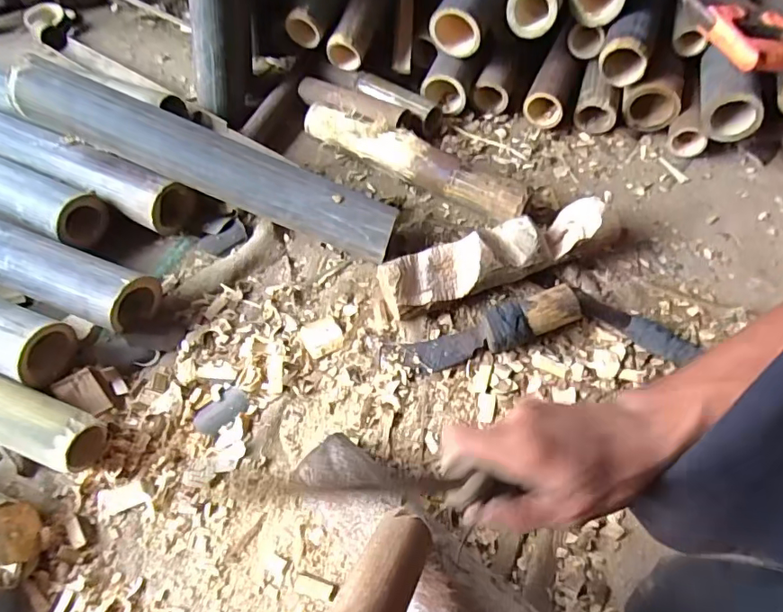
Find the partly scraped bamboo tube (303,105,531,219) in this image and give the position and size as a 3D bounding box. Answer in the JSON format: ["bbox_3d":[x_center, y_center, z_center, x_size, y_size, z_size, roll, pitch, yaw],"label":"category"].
[{"bbox_3d":[0.029,-0.209,0.750,0.357,0.062,0.058,30,62,19],"label":"partly scraped bamboo tube"}]

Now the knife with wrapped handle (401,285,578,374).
[{"bbox_3d":[0.114,0.028,0.597,0.202,0.044,0.048,-14,58,-8],"label":"knife with wrapped handle"}]

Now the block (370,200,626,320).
[{"bbox_3d":[0.133,-0.062,0.648,0.309,0.059,0.078,-18,59,-10],"label":"block"}]

